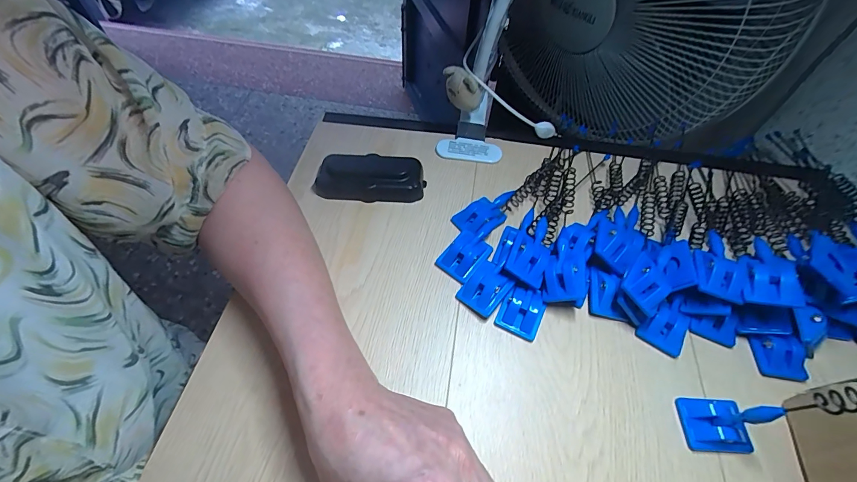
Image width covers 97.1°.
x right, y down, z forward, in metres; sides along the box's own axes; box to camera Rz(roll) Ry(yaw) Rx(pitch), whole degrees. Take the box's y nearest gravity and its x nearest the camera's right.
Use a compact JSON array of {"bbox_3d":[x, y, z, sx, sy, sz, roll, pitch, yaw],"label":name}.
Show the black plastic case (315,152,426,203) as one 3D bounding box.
[{"bbox_3d":[-0.060,-0.064,0.390,0.108,0.028,0.044,2,55,0],"label":"black plastic case"}]

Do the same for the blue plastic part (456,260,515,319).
[{"bbox_3d":[0.049,0.042,0.324,0.033,0.023,0.040,37,62,22],"label":"blue plastic part"}]

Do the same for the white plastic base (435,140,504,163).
[{"bbox_3d":[0.046,-0.102,0.431,0.072,0.005,0.026,8,79,9],"label":"white plastic base"}]

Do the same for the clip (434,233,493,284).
[{"bbox_3d":[0.033,0.014,0.345,0.035,0.020,0.043,36,62,21],"label":"clip"}]

